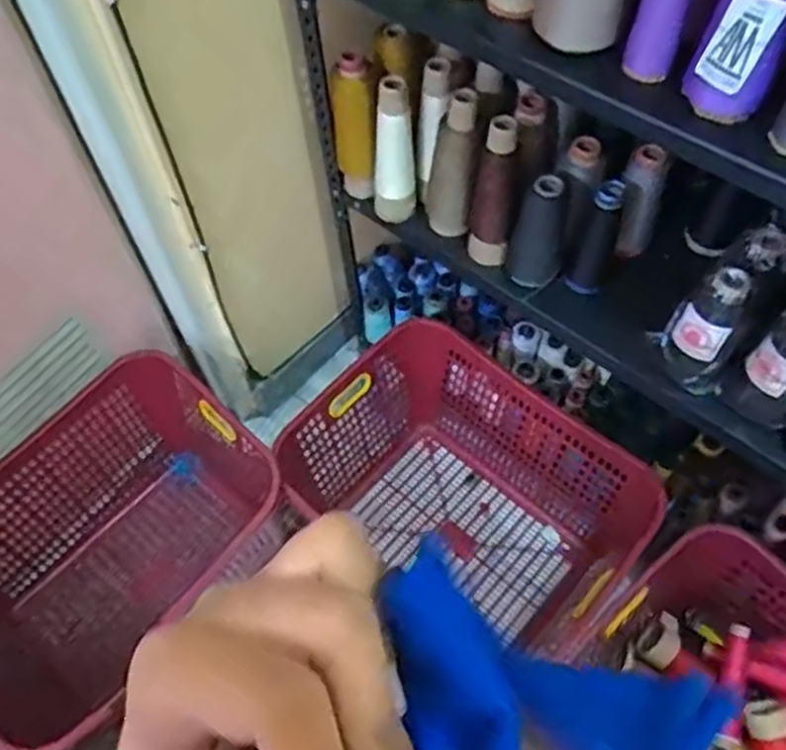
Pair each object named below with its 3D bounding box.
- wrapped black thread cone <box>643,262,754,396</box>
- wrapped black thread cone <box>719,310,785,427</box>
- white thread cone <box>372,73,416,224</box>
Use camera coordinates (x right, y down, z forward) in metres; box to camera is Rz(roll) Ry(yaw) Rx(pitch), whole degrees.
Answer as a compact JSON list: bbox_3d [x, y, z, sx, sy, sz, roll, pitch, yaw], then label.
[{"bbox_3d":[0.388,-0.055,0.927,0.088,0.163,0.075,11,59,9],"label":"wrapped black thread cone"},{"bbox_3d":[0.480,-0.022,0.896,0.084,0.158,0.095,36,66,22],"label":"wrapped black thread cone"},{"bbox_3d":[0.003,-0.312,1.052,0.058,0.223,0.053,-37,63,-19],"label":"white thread cone"}]

